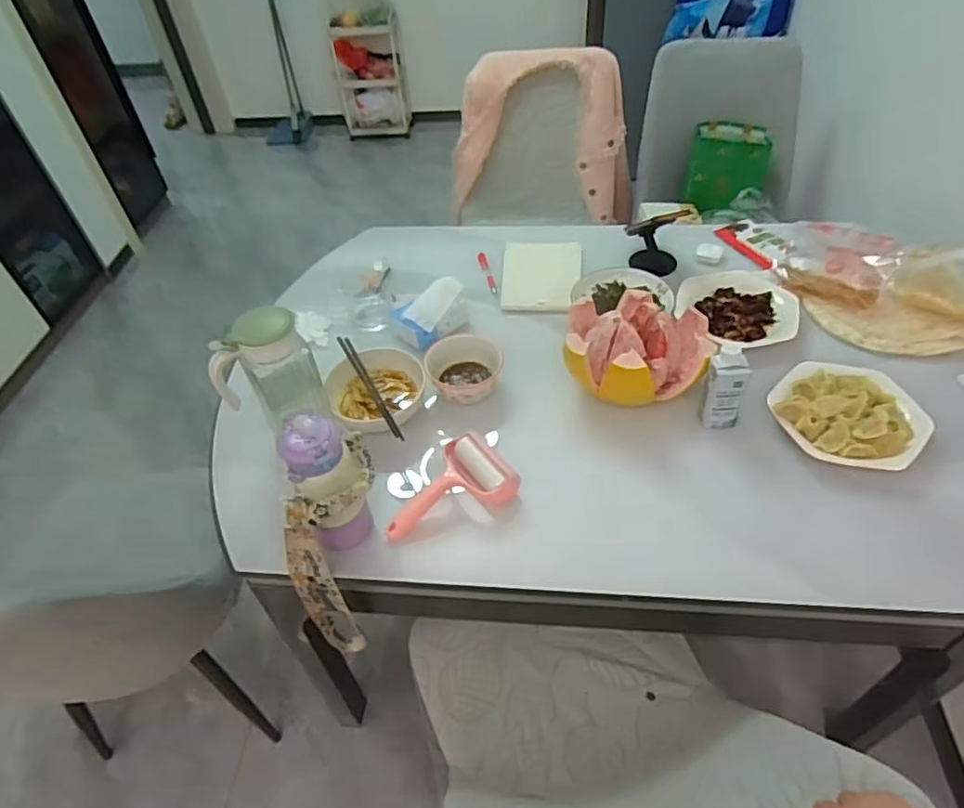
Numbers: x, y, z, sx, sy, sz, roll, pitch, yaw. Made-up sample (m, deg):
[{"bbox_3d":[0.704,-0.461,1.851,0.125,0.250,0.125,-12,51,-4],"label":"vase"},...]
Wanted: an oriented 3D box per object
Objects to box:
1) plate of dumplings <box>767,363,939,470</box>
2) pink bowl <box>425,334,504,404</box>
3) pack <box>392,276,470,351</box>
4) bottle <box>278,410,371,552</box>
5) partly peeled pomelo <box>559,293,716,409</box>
[{"bbox_3d":[0.534,0.013,0.902,0.198,0.053,0.166,28,55,26],"label":"plate of dumplings"},{"bbox_3d":[-0.028,-0.051,1.008,0.121,0.058,0.123,-2,47,2],"label":"pink bowl"},{"bbox_3d":[-0.086,-0.163,1.098,0.138,0.066,0.077,-34,54,-25],"label":"pack"},{"bbox_3d":[-0.186,0.105,0.767,0.077,0.213,0.076,-2,47,2],"label":"bottle"},{"bbox_3d":[0.236,-0.084,0.954,0.205,0.124,0.181,7,48,9],"label":"partly peeled pomelo"}]

